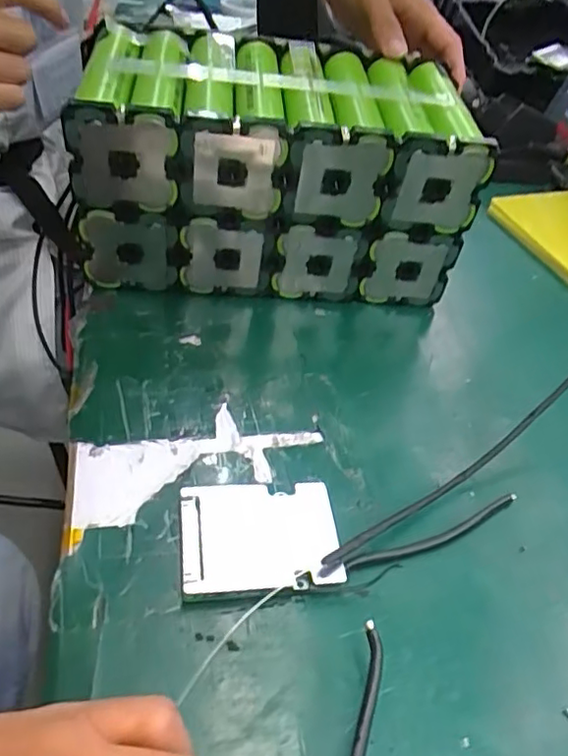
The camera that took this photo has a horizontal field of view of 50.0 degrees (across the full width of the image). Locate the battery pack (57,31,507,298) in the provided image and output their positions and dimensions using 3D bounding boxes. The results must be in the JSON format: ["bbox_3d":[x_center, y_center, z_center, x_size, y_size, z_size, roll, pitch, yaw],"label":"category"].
[{"bbox_3d":[-0.011,-0.161,0.487,0.273,0.152,0.162,-2,44,-9],"label":"battery pack"}]

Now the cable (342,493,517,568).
[{"bbox_3d":[0.085,0.086,0.335,0.117,0.009,0.010,-16,48,-22],"label":"cable"}]

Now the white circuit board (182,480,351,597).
[{"bbox_3d":[-0.012,0.083,0.321,0.083,0.011,0.062,-3,44,-10],"label":"white circuit board"}]

